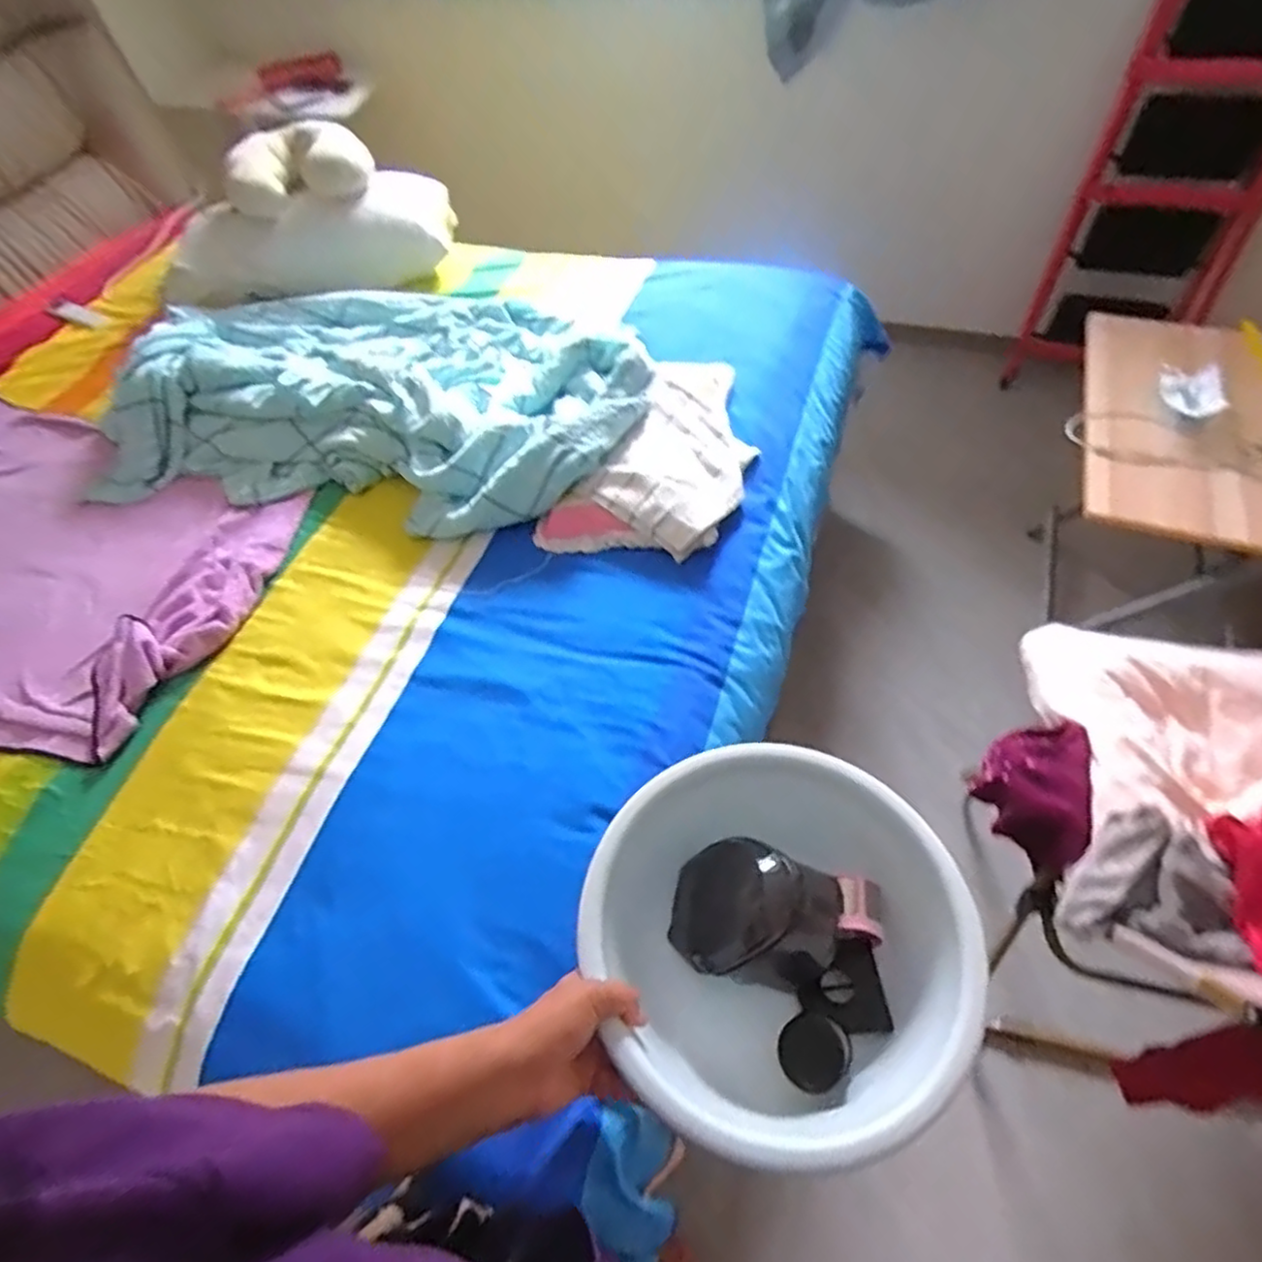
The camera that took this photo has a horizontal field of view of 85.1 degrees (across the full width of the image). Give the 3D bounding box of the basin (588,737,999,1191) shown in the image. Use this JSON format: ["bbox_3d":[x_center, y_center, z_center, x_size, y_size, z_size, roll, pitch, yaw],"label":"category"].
[{"bbox_3d":[0.107,0.251,0.555,0.281,0.119,0.271,-2,57,3],"label":"basin"}]

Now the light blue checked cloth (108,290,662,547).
[{"bbox_3d":[-0.436,-0.454,1.245,0.908,0.136,0.569,4,58,8],"label":"light blue checked cloth"}]

